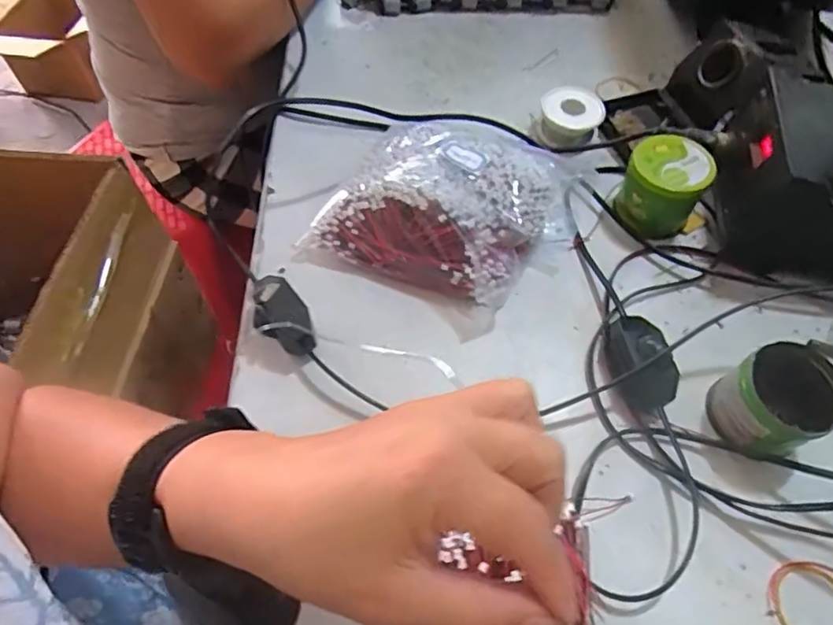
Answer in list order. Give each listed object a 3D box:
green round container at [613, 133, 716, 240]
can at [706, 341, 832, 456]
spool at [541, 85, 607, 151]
[{"bbox_3d":[0.188,-0.098,0.436,0.057,0.052,0.055,1,59,-1],"label":"green round container"},{"bbox_3d":[0.215,0.055,0.345,0.056,0.052,0.054,1,59,-1],"label":"can"},{"bbox_3d":[0.132,-0.166,0.490,0.050,0.031,0.055,1,59,-1],"label":"spool"}]

